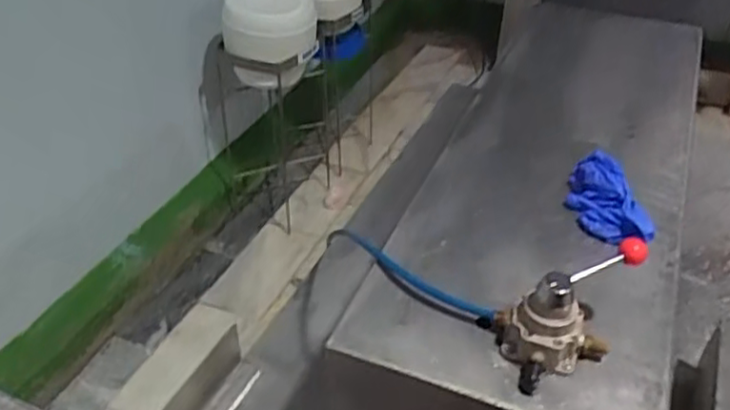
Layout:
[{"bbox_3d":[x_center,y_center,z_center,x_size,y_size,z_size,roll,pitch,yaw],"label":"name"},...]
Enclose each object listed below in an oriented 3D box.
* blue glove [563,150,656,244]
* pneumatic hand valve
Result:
[{"bbox_3d":[0.267,-0.007,0.758,0.061,0.043,0.128,-7,38,-9],"label":"blue glove"},{"bbox_3d":[0.185,0.089,0.606,0.127,0.096,0.077,-12,39,-15],"label":"pneumatic hand valve"}]

